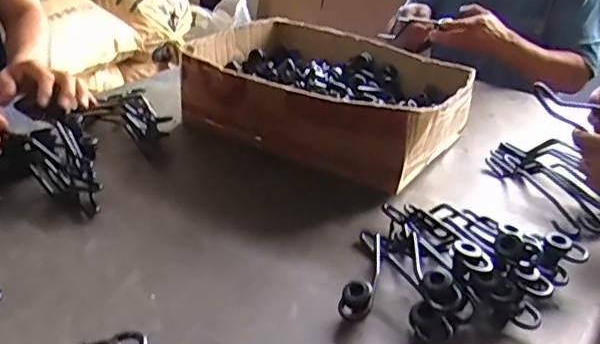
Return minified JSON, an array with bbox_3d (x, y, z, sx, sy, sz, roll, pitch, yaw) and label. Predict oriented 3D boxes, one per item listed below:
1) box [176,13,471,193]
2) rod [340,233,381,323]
[{"bbox_3d":[0.046,-0.133,0.948,0.431,0.120,0.333,20,33,27],"label":"box"},{"bbox_3d":[0.071,0.116,0.624,0.033,0.037,0.140,10,30,12],"label":"rod"}]

